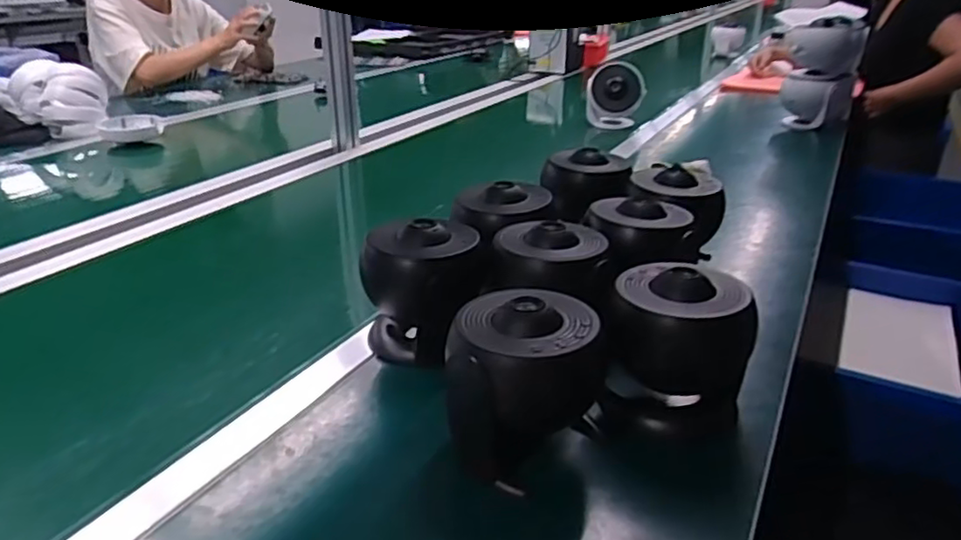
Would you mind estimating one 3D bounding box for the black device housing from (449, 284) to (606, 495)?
[{"bbox_3d":[0.034,0.084,0.496,0.112,0.117,0.105,6,26,10],"label":"black device housing"}]

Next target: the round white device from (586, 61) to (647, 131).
[{"bbox_3d":[0.299,-0.381,1.480,0.120,0.136,0.085,5,26,10],"label":"round white device"}]

